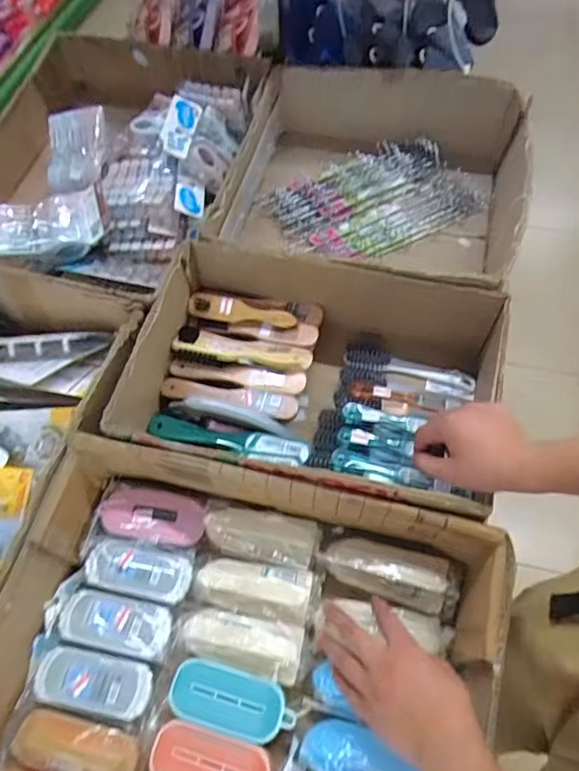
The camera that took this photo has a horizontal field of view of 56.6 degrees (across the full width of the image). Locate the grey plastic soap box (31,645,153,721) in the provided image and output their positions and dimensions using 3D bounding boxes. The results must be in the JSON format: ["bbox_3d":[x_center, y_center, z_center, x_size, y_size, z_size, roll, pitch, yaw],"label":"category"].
[{"bbox_3d":[-0.218,0.325,0.589,0.128,0.022,0.056,9,62,4],"label":"grey plastic soap box"}]

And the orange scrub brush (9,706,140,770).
[{"bbox_3d":[-0.222,0.377,0.554,0.130,0.037,0.052,12,61,9],"label":"orange scrub brush"}]

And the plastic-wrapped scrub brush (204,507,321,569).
[{"bbox_3d":[-0.033,0.177,0.647,0.135,0.030,0.056,11,62,5],"label":"plastic-wrapped scrub brush"}]

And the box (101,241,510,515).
[{"bbox_3d":[0.033,-0.004,0.715,0.442,0.165,0.306,11,61,8],"label":"box"}]

